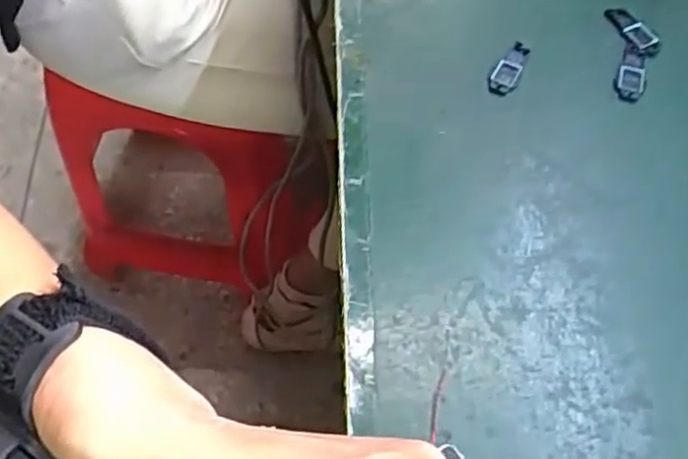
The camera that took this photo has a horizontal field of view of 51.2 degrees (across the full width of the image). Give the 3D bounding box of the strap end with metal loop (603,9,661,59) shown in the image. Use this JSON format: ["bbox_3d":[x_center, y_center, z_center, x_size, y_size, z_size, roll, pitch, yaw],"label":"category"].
[{"bbox_3d":[0.173,-0.119,0.431,0.018,0.004,0.040,-30,66,-19],"label":"strap end with metal loop"}]

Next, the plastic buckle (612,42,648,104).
[{"bbox_3d":[0.167,-0.090,0.414,0.016,0.004,0.044,22,61,10],"label":"plastic buckle"}]

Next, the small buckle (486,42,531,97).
[{"bbox_3d":[0.096,-0.093,0.411,0.015,0.004,0.042,29,62,14],"label":"small buckle"}]

